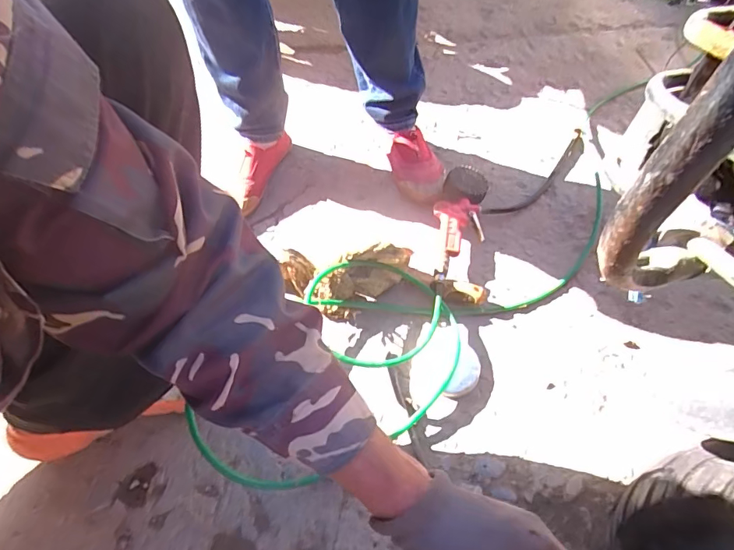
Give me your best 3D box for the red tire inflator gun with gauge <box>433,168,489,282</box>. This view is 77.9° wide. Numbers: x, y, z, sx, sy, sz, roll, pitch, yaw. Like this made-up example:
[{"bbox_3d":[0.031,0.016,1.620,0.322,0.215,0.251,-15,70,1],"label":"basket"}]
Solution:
[{"bbox_3d":[0.148,-0.081,0.740,0.084,0.046,0.242,9,53,7],"label":"red tire inflator gun with gauge"}]

